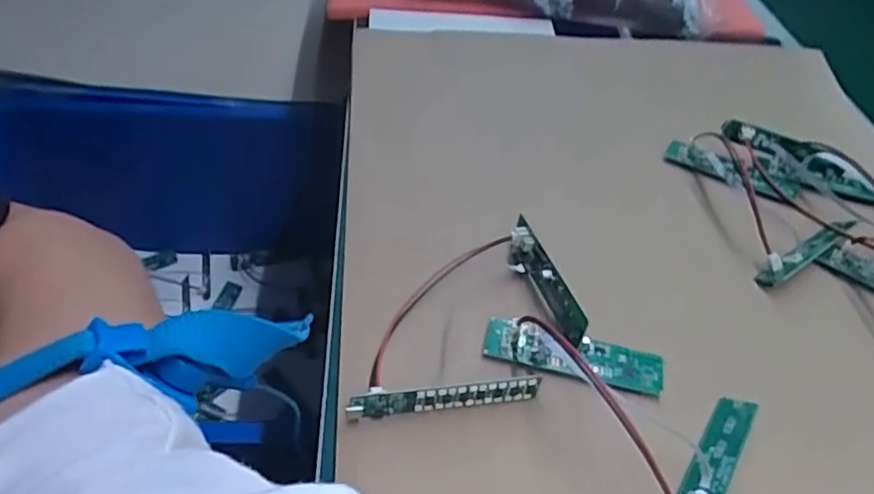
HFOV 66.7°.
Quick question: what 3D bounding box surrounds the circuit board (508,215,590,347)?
[{"bbox_3d":[0.053,0.017,0.332,0.011,0.017,0.075,-10,46,-16],"label":"circuit board"}]

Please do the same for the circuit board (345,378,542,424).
[{"bbox_3d":[0.004,0.063,0.282,0.083,0.018,0.004,-5,45,-11],"label":"circuit board"}]

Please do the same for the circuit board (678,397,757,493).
[{"bbox_3d":[0.113,0.091,0.272,0.015,0.010,0.085,29,48,23],"label":"circuit board"}]

